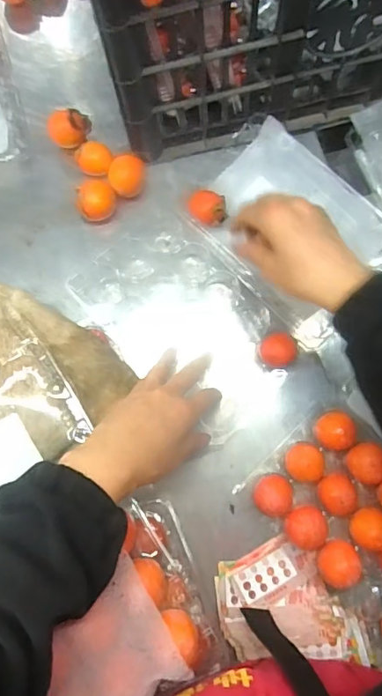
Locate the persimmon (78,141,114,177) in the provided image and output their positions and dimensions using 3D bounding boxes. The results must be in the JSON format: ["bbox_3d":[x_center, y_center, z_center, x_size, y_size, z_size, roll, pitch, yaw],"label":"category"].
[{"bbox_3d":[-0.111,-0.219,0.586,0.037,0.035,0.033,-9,80,-2],"label":"persimmon"}]

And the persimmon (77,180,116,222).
[{"bbox_3d":[-0.109,-0.171,0.576,0.042,0.032,0.040,0,80,-1],"label":"persimmon"}]

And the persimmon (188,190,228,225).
[{"bbox_3d":[0.019,-0.155,0.564,0.041,0.038,0.039,-4,80,-1],"label":"persimmon"}]

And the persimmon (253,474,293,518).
[{"bbox_3d":[0.082,0.151,0.512,0.042,0.050,0.042,1,80,0],"label":"persimmon"}]

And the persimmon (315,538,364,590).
[{"bbox_3d":[0.143,0.212,0.493,0.038,0.043,0.039,12,80,2],"label":"persimmon"}]

